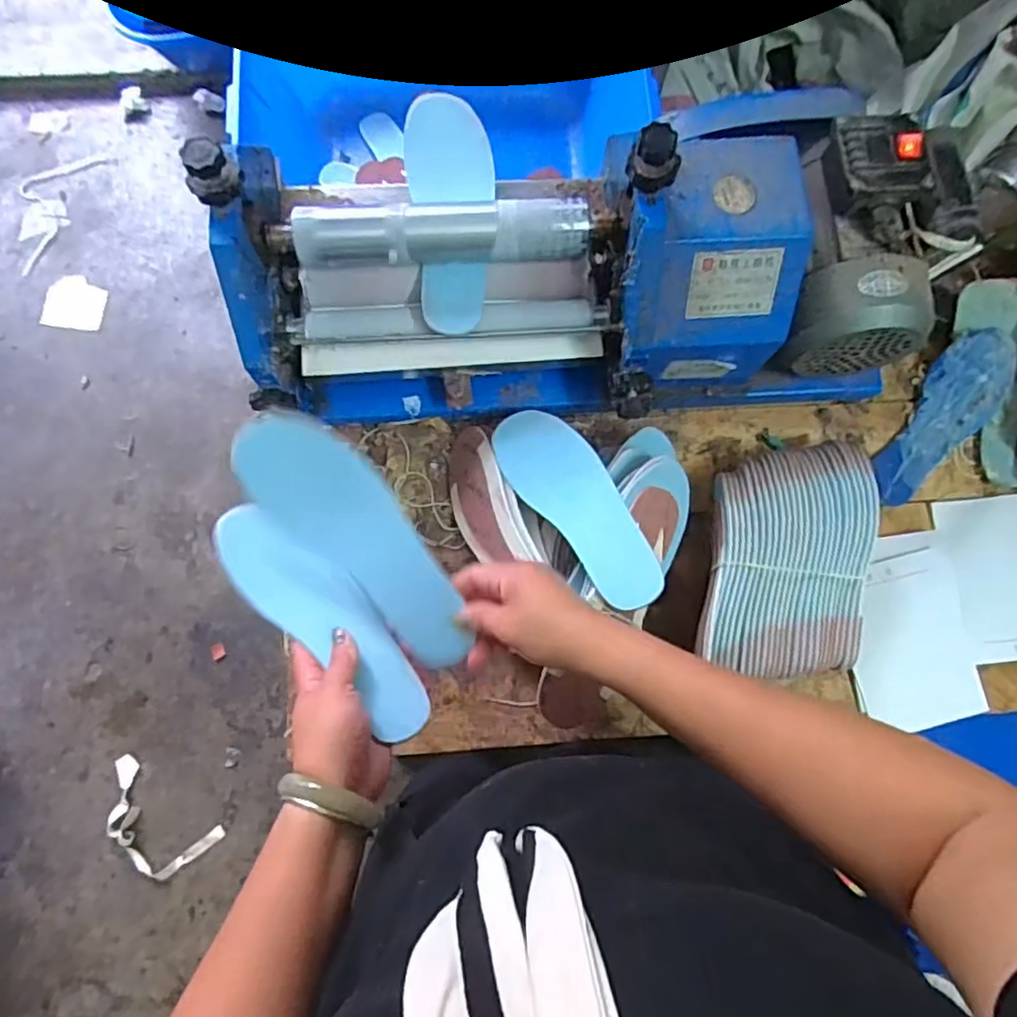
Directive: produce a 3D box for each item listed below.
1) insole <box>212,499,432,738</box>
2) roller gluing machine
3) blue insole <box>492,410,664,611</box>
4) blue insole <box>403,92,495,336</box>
[{"bbox_3d":[-0.144,0.085,0.506,0.220,0.023,0.064,44,80,7],"label":"insole"},{"bbox_3d":[0.079,-0.233,0.623,0.635,0.222,0.275,-2,78,-2],"label":"roller gluing machine"},{"bbox_3d":[0.065,-0.009,0.605,0.078,0.007,0.230,-37,61,2],"label":"blue insole"},{"bbox_3d":[-0.051,-0.281,0.608,0.080,0.023,0.231,-7,81,-2],"label":"blue insole"}]

